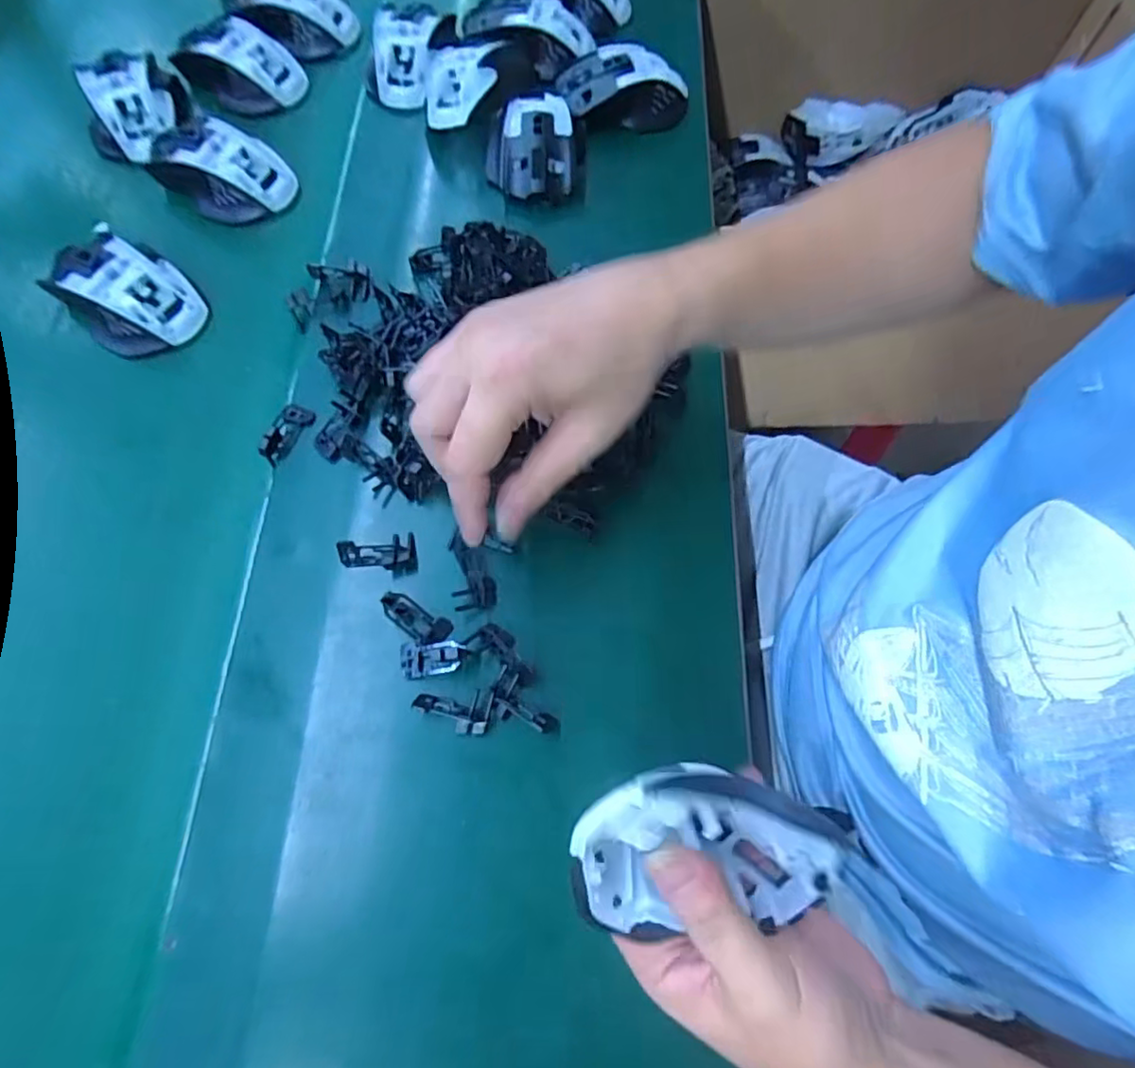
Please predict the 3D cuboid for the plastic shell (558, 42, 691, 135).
[{"bbox_3d":[0.047,-0.377,0.521,0.111,0.037,0.068,8,68,2],"label":"plastic shell"}]

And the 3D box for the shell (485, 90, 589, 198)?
[{"bbox_3d":[-0.024,-0.312,0.494,0.077,0.034,0.096,1,68,-1],"label":"shell"}]

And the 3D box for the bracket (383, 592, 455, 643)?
[{"bbox_3d":[-0.089,0.050,0.358,0.043,0.007,0.018,33,70,-9],"label":"bracket"}]

